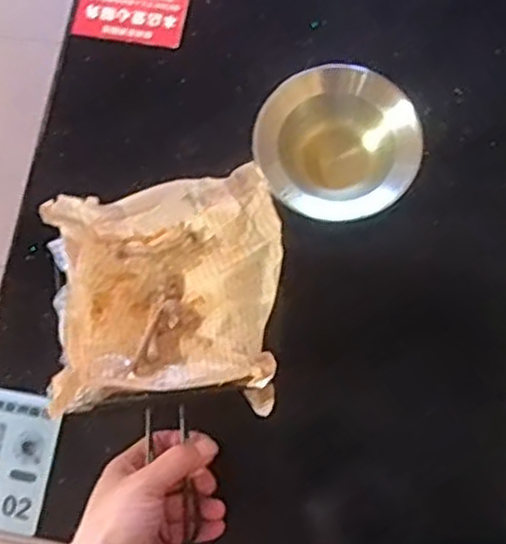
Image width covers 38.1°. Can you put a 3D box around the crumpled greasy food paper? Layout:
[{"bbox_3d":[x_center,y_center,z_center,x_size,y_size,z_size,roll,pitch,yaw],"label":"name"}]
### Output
[{"bbox_3d":[-0.062,0.021,0.541,0.171,0.050,0.169,-6,77,-1],"label":"crumpled greasy food paper"}]

